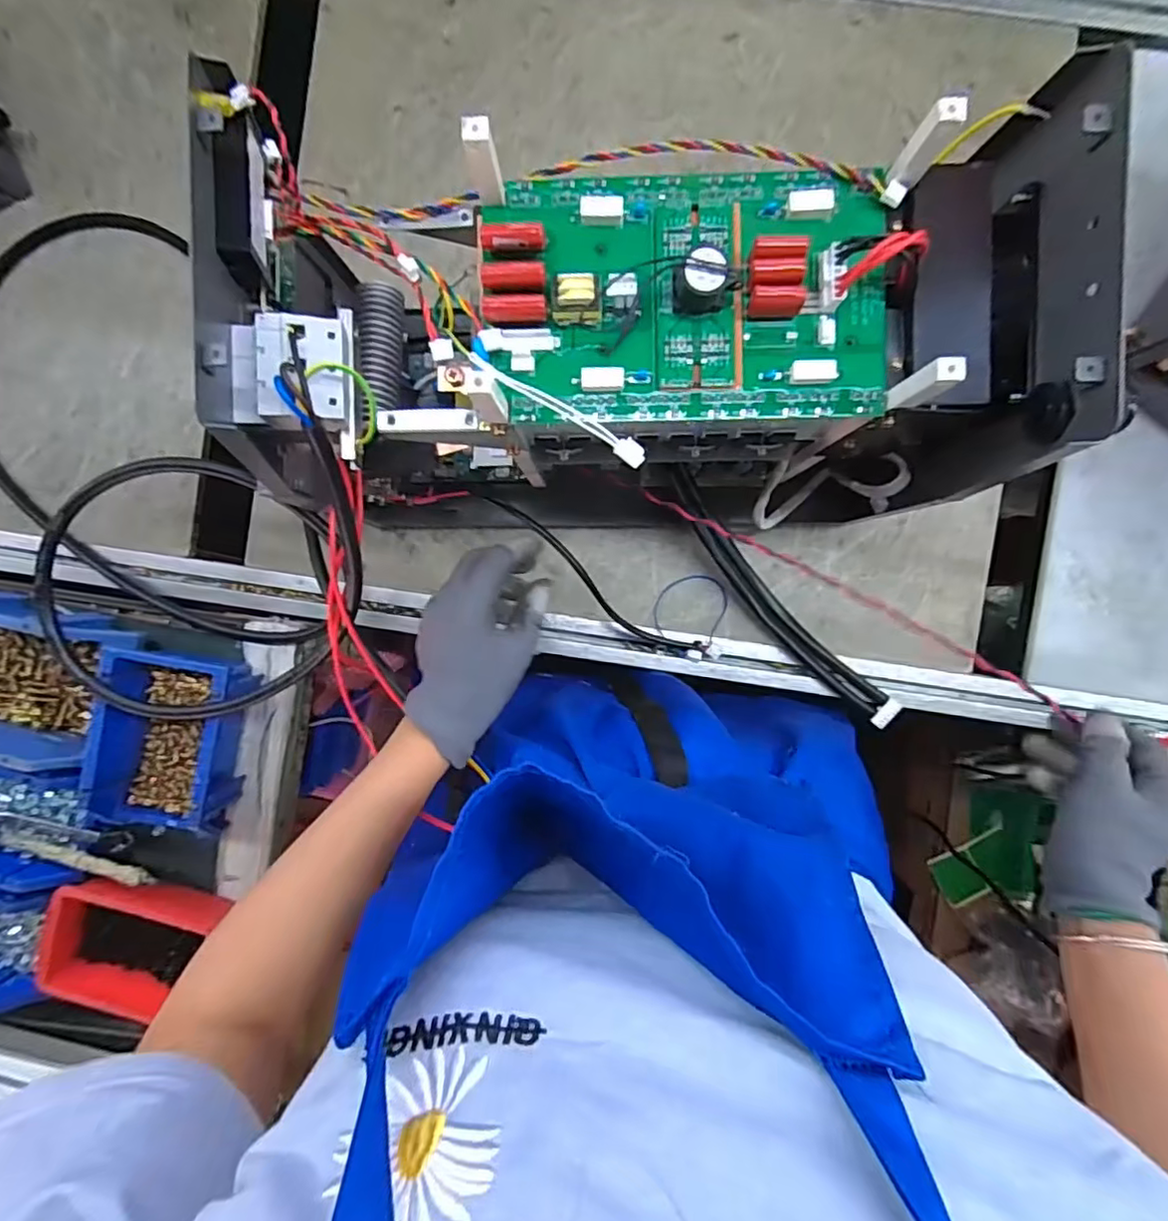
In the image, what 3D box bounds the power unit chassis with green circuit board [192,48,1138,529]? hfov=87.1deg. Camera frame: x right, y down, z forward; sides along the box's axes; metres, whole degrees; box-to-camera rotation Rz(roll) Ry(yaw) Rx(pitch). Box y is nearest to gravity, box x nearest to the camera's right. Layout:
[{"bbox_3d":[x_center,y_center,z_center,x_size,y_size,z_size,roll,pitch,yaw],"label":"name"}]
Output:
[{"bbox_3d":[0.025,-0.167,0.428,0.437,0.285,0.188,-2,92,1],"label":"power unit chassis with green circuit board"}]

